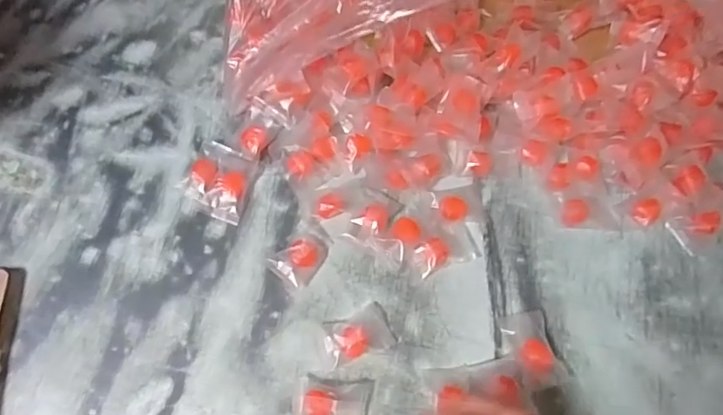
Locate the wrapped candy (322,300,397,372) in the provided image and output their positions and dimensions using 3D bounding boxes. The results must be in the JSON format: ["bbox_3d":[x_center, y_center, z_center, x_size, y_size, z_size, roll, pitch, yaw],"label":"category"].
[{"bbox_3d":[-0.003,0.091,0.369,0.051,0.014,0.032,-22,68,-10],"label":"wrapped candy"}]

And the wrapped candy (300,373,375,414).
[{"bbox_3d":[-0.017,0.132,0.348,0.047,0.015,0.033,5,66,2],"label":"wrapped candy"}]

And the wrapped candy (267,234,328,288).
[{"bbox_3d":[-0.044,0.038,0.390,0.042,0.016,0.030,-40,72,-16],"label":"wrapped candy"}]

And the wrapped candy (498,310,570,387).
[{"bbox_3d":[0.121,0.101,0.365,0.036,0.013,0.053,-15,67,-7],"label":"wrapped candy"}]

